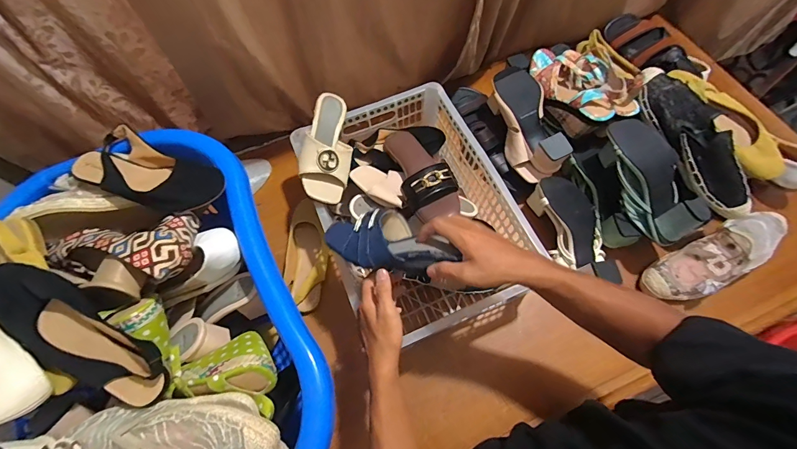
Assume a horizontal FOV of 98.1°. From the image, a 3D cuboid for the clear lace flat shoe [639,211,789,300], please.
[{"bbox_3d":[0.583,0.059,0.623,0.274,0.081,0.091,-30,68,6],"label":"clear lace flat shoe"}]

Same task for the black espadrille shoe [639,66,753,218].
[{"bbox_3d":[0.536,-0.157,0.622,0.085,0.066,0.298,-21,67,-8],"label":"black espadrille shoe"}]

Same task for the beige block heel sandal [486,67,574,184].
[{"bbox_3d":[0.258,-0.212,0.701,0.096,0.072,0.243,-15,66,-5],"label":"beige block heel sandal"}]

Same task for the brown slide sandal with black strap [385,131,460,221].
[{"bbox_3d":[0.033,-0.105,0.649,0.089,0.057,0.217,-21,48,-8],"label":"brown slide sandal with black strap"}]

